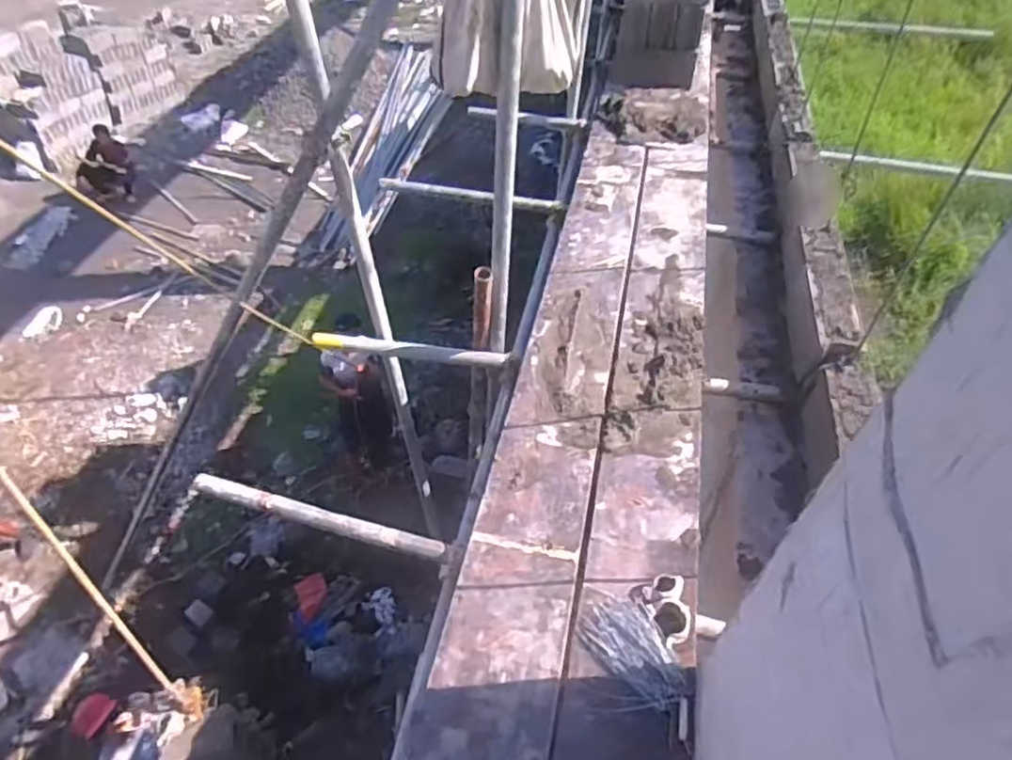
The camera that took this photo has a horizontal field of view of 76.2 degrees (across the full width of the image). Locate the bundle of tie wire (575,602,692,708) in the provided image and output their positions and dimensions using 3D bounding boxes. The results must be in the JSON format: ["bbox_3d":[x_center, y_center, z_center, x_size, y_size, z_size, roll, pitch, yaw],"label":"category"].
[{"bbox_3d":[0.247,0.509,1.231,0.125,0.027,0.223,-33,56,-28],"label":"bundle of tie wire"}]

